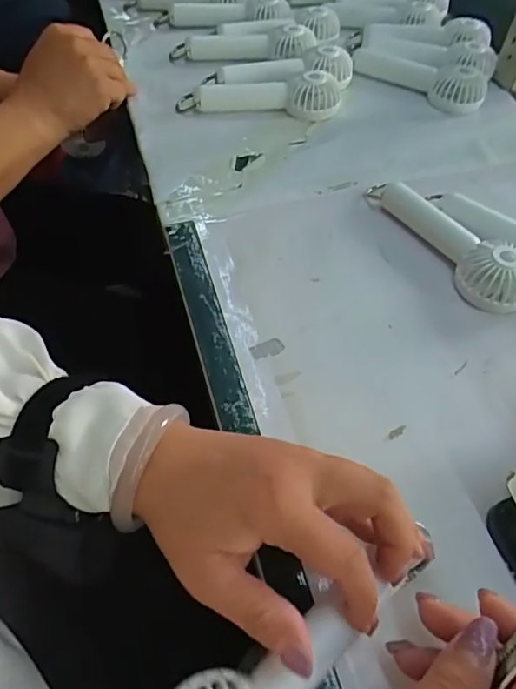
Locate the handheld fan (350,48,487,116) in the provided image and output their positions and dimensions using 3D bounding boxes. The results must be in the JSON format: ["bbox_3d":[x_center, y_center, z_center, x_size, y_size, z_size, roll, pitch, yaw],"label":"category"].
[{"bbox_3d":[0.173,-0.293,0.581,0.148,0.032,0.046,34,59,21],"label":"handheld fan"}]

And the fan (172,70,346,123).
[{"bbox_3d":[0.002,-0.259,0.546,0.162,0.031,0.052,4,54,1],"label":"fan"}]

